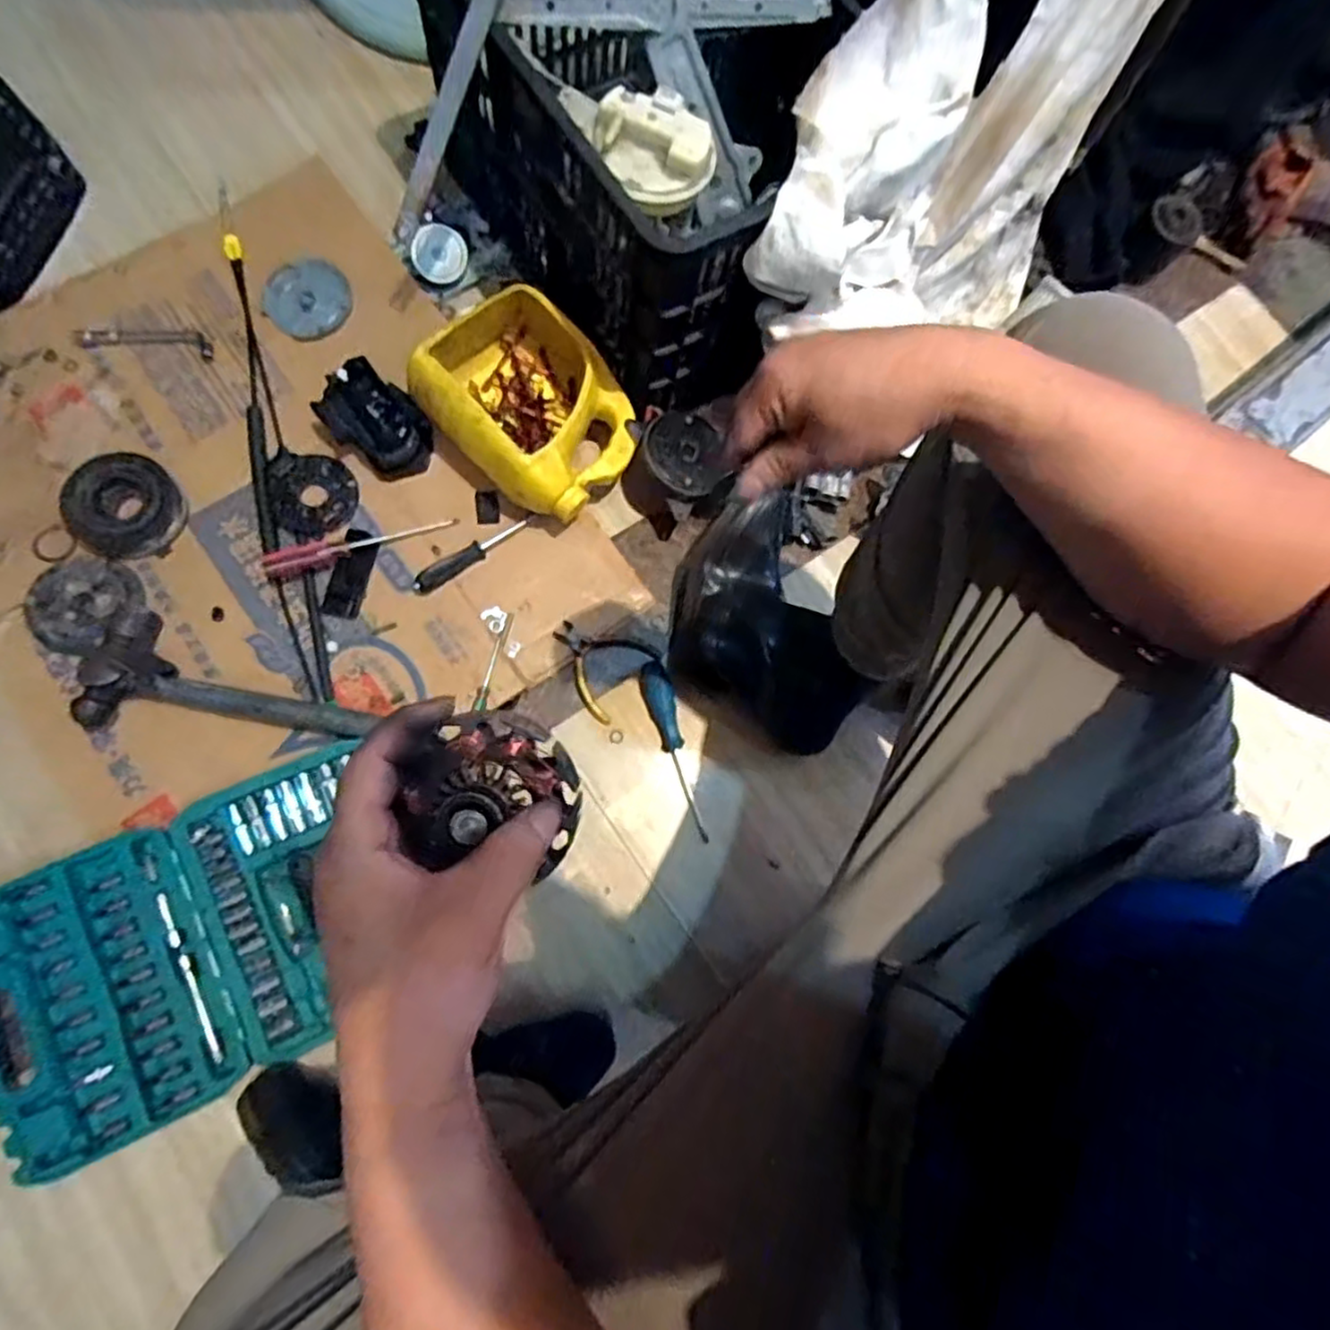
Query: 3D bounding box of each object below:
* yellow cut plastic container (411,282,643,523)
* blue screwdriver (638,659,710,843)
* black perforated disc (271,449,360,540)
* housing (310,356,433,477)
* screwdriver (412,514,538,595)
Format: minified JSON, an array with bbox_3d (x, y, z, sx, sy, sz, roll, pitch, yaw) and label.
[{"bbox_3d":[-0.140,-0.281,0.771,0.226,0.108,0.180,41,78,7],"label":"yellow cut plastic container"},{"bbox_3d":[0.013,0.086,0.759,0.030,0.034,0.198,-18,78,-11],"label":"blue screwdriver"},{"bbox_3d":[-0.380,-0.186,0.775,0.082,0.016,0.097,-7,76,-9],"label":"black perforated disc"},{"bbox_3d":[-0.312,-0.263,0.778,0.124,0.062,0.080,39,78,7],"label":"housing"},{"bbox_3d":[-0.205,-0.122,0.783,0.154,0.021,0.018,-39,78,-23],"label":"screwdriver"}]

